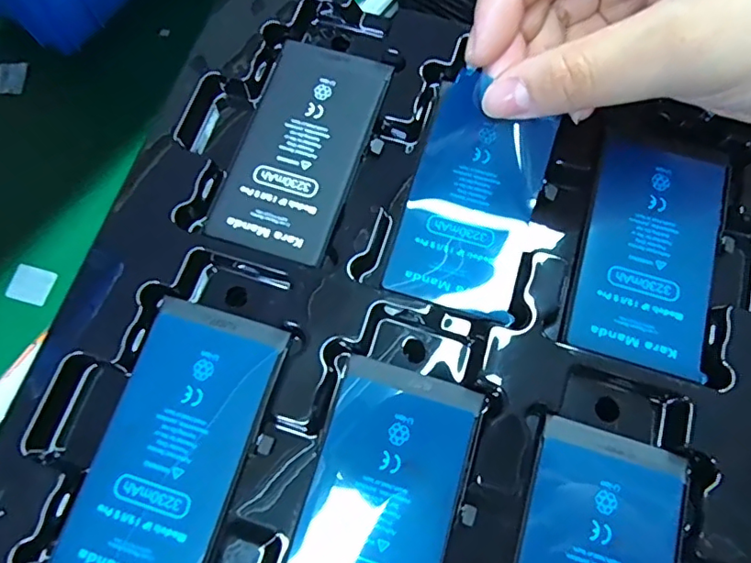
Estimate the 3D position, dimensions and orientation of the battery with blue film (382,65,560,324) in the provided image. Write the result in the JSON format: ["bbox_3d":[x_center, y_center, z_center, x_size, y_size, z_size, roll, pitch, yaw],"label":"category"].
[{"bbox_3d":[0.035,-0.033,0.192,0.042,0.004,0.089,16,72,7],"label":"battery with blue film"}]

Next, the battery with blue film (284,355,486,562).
[{"bbox_3d":[0.001,0.068,0.159,0.043,0.004,0.084,16,72,7],"label":"battery with blue film"}]

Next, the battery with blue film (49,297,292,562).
[{"bbox_3d":[-0.061,0.049,0.165,0.043,0.004,0.083,16,72,7],"label":"battery with blue film"}]

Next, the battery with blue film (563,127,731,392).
[{"bbox_3d":[0.094,-0.013,0.184,0.042,0.004,0.083,17,72,7],"label":"battery with blue film"}]

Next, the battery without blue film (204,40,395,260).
[{"bbox_3d":[-0.027,-0.050,0.196,0.044,0.004,0.084,17,72,7],"label":"battery without blue film"}]

